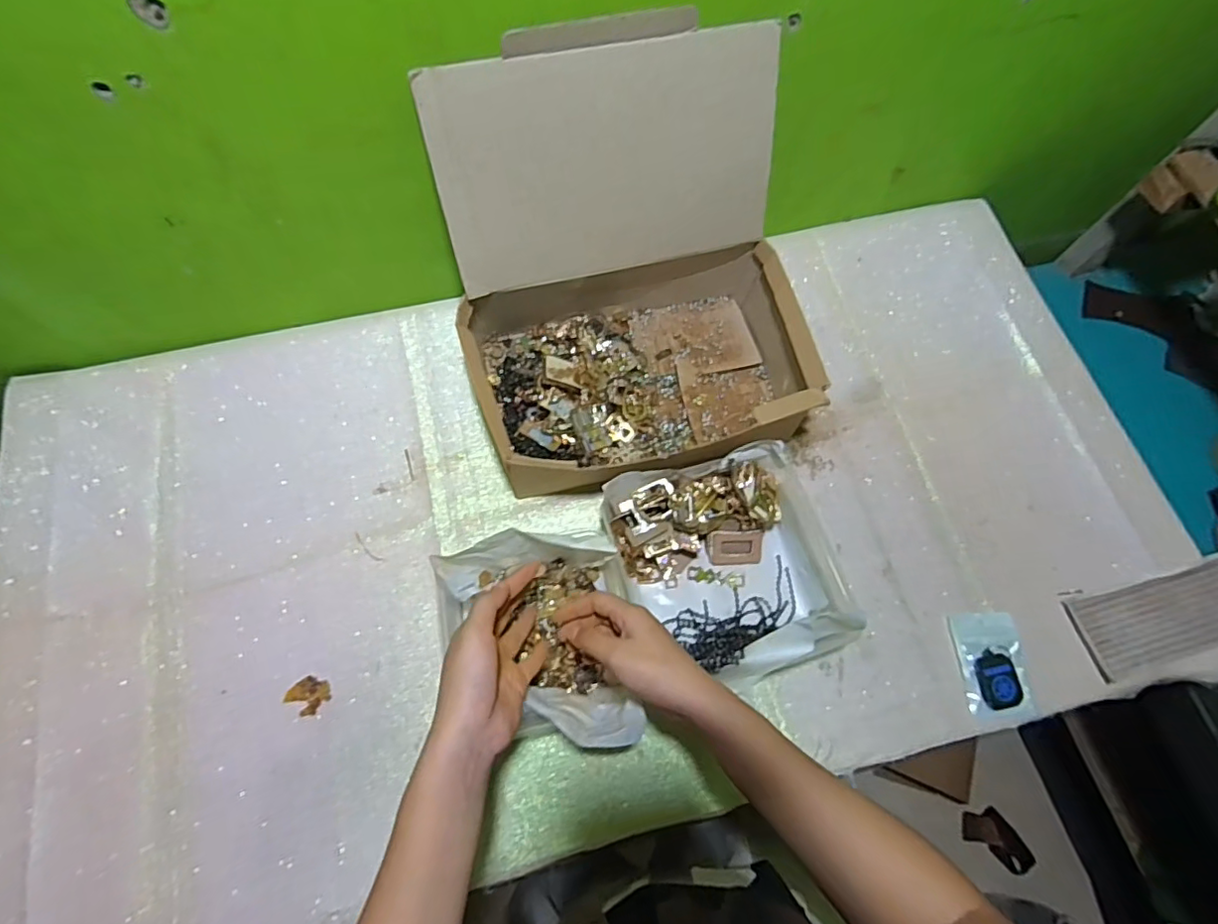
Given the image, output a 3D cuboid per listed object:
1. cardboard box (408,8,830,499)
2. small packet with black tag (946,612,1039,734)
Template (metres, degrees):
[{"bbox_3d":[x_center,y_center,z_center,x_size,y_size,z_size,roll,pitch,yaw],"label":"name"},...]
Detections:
[{"bbox_3d":[0.025,-0.162,0.557,0.324,0.287,0.293,-14,71,-7],"label":"cardboard box"},{"bbox_3d":[0.380,0.204,0.578,0.061,0.016,0.106,-2,70,-3],"label":"small packet with black tag"}]

